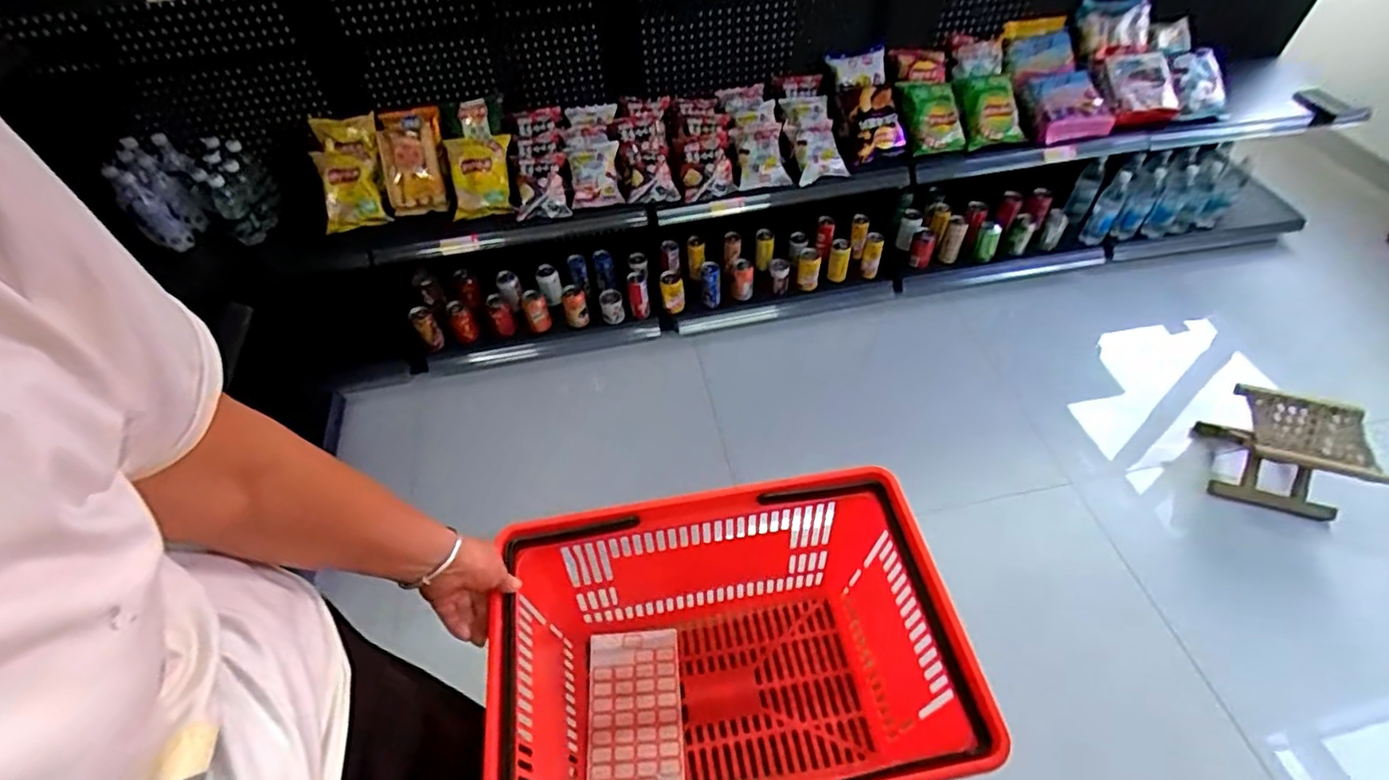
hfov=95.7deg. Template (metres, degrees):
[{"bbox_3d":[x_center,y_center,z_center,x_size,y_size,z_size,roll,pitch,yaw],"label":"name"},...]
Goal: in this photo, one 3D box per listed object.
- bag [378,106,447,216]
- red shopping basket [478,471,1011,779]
[{"bbox_3d":[-0.702,-0.572,1.569,0.159,0.042,0.264,-7,91,-1],"label":"bag"},{"bbox_3d":[0.031,0.322,0.726,0.461,0.250,0.308,-9,50,-5],"label":"red shopping basket"}]

